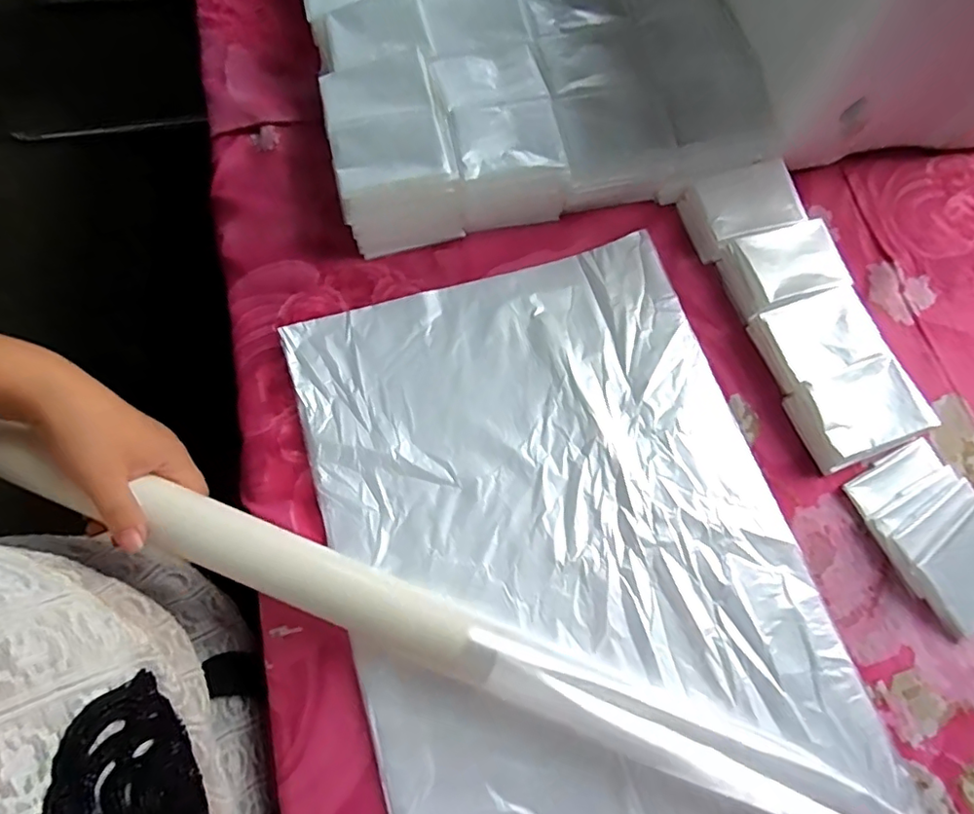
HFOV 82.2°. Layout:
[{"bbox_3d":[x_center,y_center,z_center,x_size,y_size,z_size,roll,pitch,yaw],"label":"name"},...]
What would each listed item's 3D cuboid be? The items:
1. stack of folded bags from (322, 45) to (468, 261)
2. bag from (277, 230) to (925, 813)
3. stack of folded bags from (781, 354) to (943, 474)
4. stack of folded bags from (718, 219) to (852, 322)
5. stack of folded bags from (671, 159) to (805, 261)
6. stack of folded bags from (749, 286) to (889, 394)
[{"bbox_3d":[-0.082,-0.213,0.461,0.092,0.058,0.143,-14,70,-7],"label":"stack of folded bags"},{"bbox_3d":[0.067,0.132,0.365,0.303,0.032,0.518,-16,70,-8],"label":"bag"},{"bbox_3d":[0.282,0.005,0.427,0.088,0.028,0.065,-20,71,-9],"label":"stack of folded bags"},{"bbox_3d":[0.248,-0.114,0.467,0.091,0.026,0.065,-16,71,-8],"label":"stack of folded bags"},{"bbox_3d":[0.224,-0.175,0.490,0.095,0.033,0.068,-21,71,-9],"label":"stack of folded bags"},{"bbox_3d":[0.265,-0.054,0.448,0.089,0.026,0.064,-19,71,-9],"label":"stack of folded bags"}]

